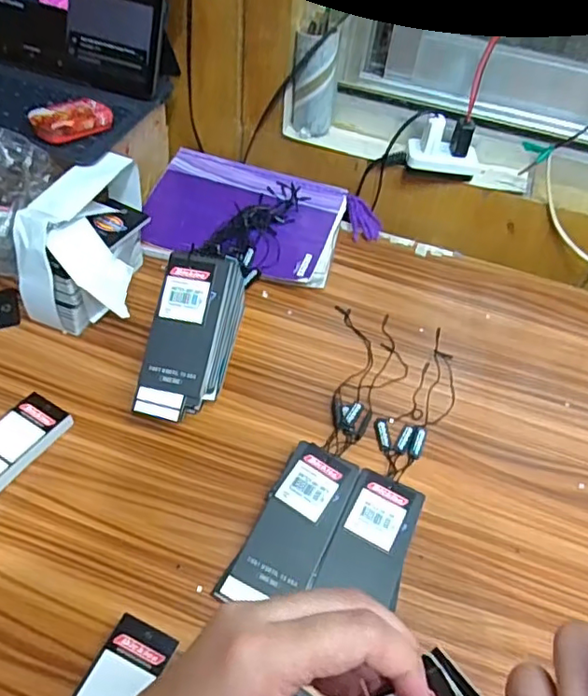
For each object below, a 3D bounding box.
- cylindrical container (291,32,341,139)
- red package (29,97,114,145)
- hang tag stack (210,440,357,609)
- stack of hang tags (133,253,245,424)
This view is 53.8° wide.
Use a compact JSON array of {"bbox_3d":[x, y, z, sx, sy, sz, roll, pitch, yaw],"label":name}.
[{"bbox_3d":[0.021,-0.272,0.599,0.044,0.095,0.037,9,49,1],"label":"cylindrical container"},{"bbox_3d":[-0.200,-0.204,0.518,0.041,0.021,0.066,38,55,24],"label":"red package"},{"bbox_3d":[0.000,0.123,0.401,0.052,0.019,0.120,23,51,14],"label":"hang tag stack"},{"bbox_3d":[-0.080,-0.009,0.465,0.058,0.091,0.133,12,49,4],"label":"stack of hang tags"}]

